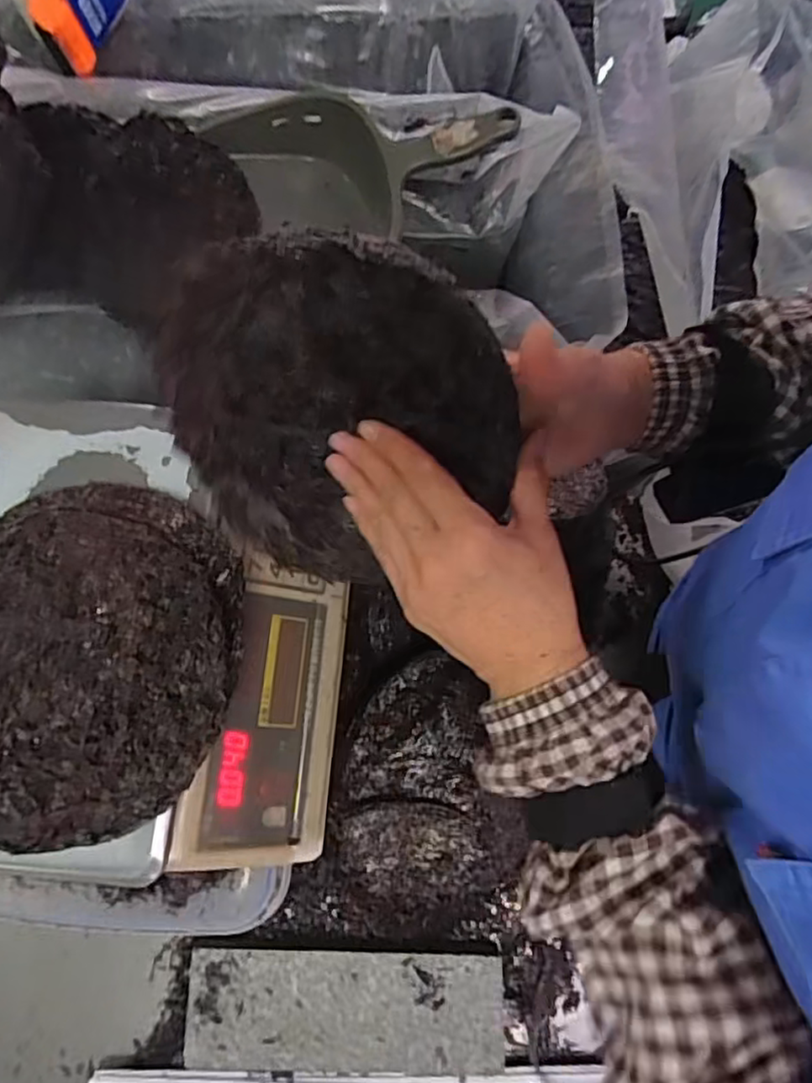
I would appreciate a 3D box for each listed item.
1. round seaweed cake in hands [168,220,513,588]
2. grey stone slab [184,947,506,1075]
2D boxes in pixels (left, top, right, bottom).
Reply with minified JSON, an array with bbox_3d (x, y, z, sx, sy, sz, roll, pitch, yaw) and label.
[{"bbox_3d":[-0.039,-0.058,0.343,0.187,0.196,0.013,14,42,8],"label":"round seaweed cake in hands"},{"bbox_3d":[-0.057,0.447,0.618,0.293,0.033,0.099,1,75,1],"label":"grey stone slab"}]

